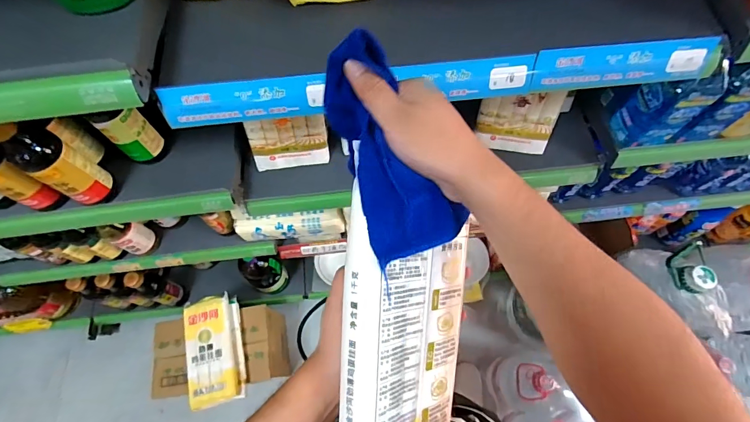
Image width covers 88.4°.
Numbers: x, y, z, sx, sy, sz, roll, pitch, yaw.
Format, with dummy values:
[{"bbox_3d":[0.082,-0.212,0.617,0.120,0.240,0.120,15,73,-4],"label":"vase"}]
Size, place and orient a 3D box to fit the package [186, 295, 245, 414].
[{"bbox_3d":[-0.434,0.370,1.041,0.140,0.058,0.277,-13,66,-5],"label":"package"}]

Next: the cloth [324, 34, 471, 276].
[{"bbox_3d":[0.010,-0.046,0.287,0.075,0.041,0.159,-22,88,-9],"label":"cloth"}]

